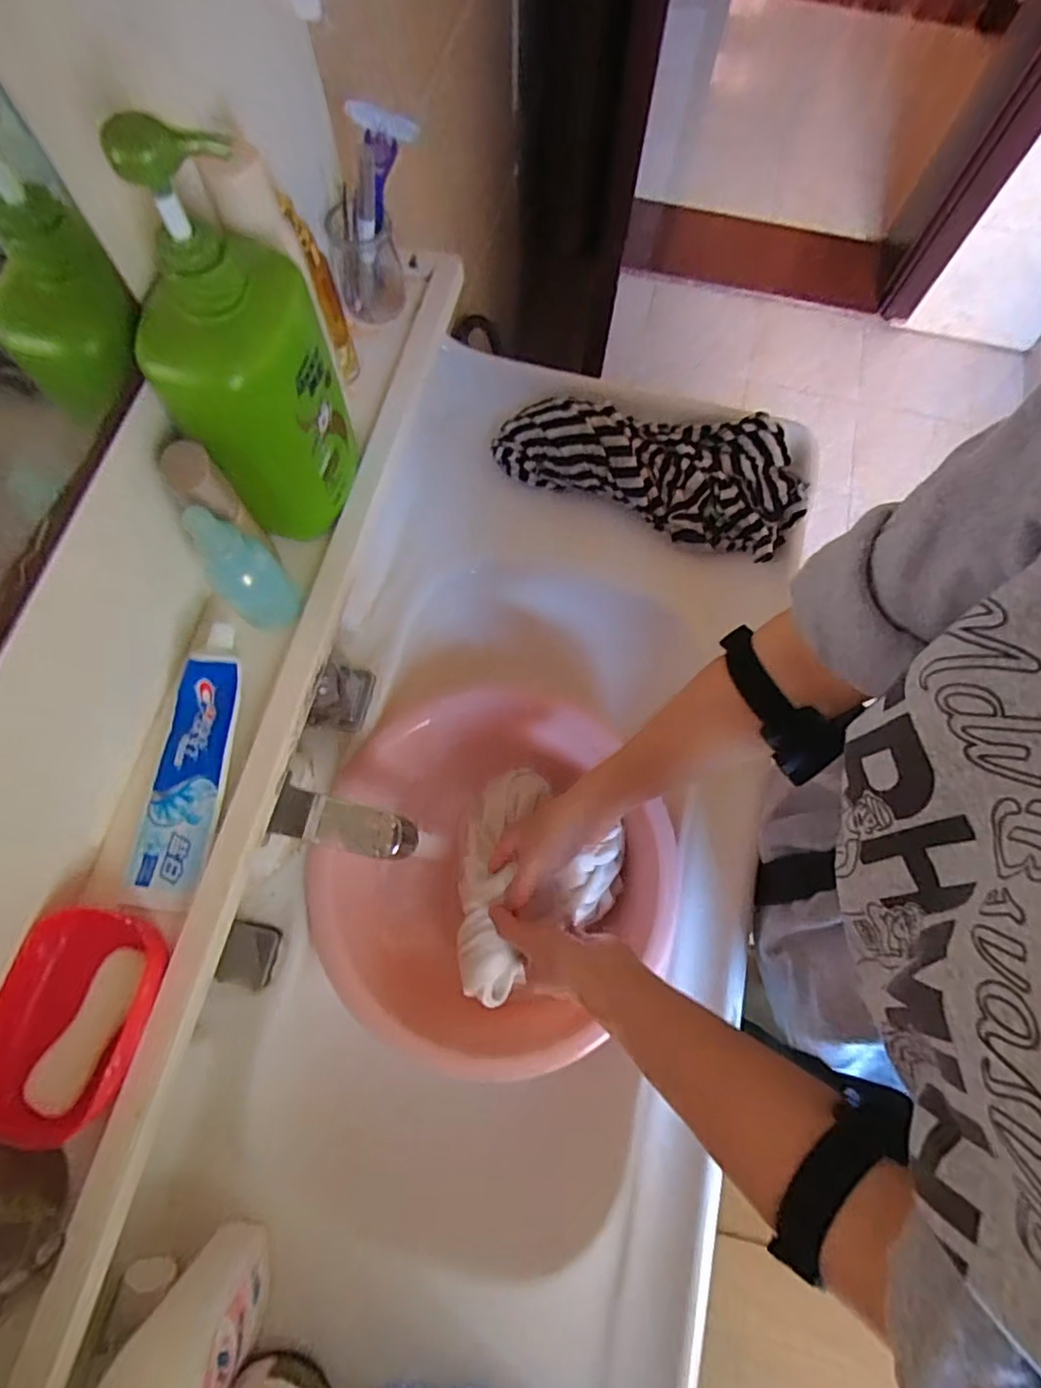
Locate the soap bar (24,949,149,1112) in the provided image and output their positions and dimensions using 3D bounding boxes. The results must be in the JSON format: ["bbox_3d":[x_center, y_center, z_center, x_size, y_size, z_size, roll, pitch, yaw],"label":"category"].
[{"bbox_3d":[-0.252,0.194,0.351,0.027,0.018,0.084,21,74,5],"label":"soap bar"}]

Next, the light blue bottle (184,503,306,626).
[{"bbox_3d":[-0.175,-0.078,0.382,0.030,0.103,0.036,14,74,3],"label":"light blue bottle"}]

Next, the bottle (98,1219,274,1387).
[{"bbox_3d":[-0.203,0.402,0.351,0.061,0.181,0.056,30,75,7],"label":"bottle"}]

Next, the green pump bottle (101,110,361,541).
[{"bbox_3d":[-0.163,-0.195,0.360,0.106,0.238,0.068,-42,68,-12],"label":"green pump bottle"}]

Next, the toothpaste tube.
[{"bbox_3d":[-0.220,0.044,0.394,0.048,0.023,0.181,5,74,0],"label":"toothpaste tube"}]

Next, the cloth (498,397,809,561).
[{"bbox_3d":[0.130,-0.236,0.606,0.308,0.062,0.122,20,74,5],"label":"cloth"}]

